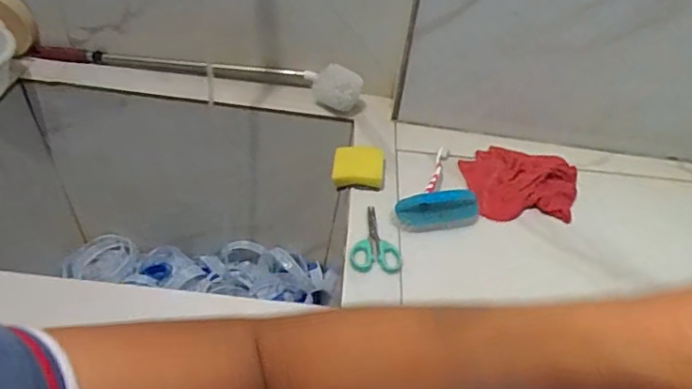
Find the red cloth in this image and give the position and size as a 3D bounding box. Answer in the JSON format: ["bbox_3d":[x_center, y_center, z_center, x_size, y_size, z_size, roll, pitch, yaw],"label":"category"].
[{"bbox_3d":[0.271,-0.022,0.863,0.170,0.024,0.161,5,42,-2],"label":"red cloth"}]

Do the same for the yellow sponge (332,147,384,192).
[{"bbox_3d":[0.019,-0.043,0.840,0.078,0.042,0.068,5,42,-2],"label":"yellow sponge"}]

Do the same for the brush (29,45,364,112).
[{"bbox_3d":[-0.259,-0.226,0.976,0.579,0.068,0.079,10,42,3],"label":"brush"}]

